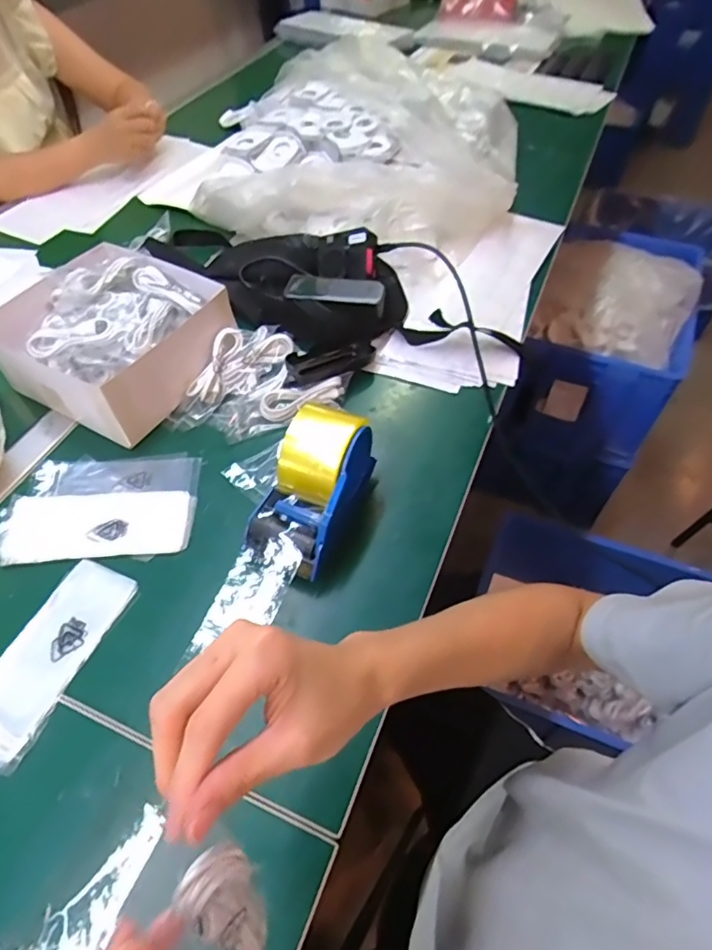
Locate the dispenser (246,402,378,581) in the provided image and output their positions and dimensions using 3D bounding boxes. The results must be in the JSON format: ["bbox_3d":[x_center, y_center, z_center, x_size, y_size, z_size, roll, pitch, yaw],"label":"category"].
[{"bbox_3d":[-0.039,0.013,0.503,0.079,0.101,0.145,20,57,13],"label":"dispenser"}]

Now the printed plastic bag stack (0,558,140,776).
[{"bbox_3d":[-0.265,0.153,0.462,0.071,0.004,0.171,20,57,13],"label":"printed plastic bag stack"}]

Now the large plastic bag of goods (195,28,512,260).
[{"bbox_3d":[0.017,-0.591,0.957,0.532,0.096,0.583,14,55,9],"label":"large plastic bag of goods"}]

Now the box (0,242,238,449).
[{"bbox_3d":[-0.283,-0.165,0.640,0.216,0.084,0.210,24,57,16],"label":"box"}]

